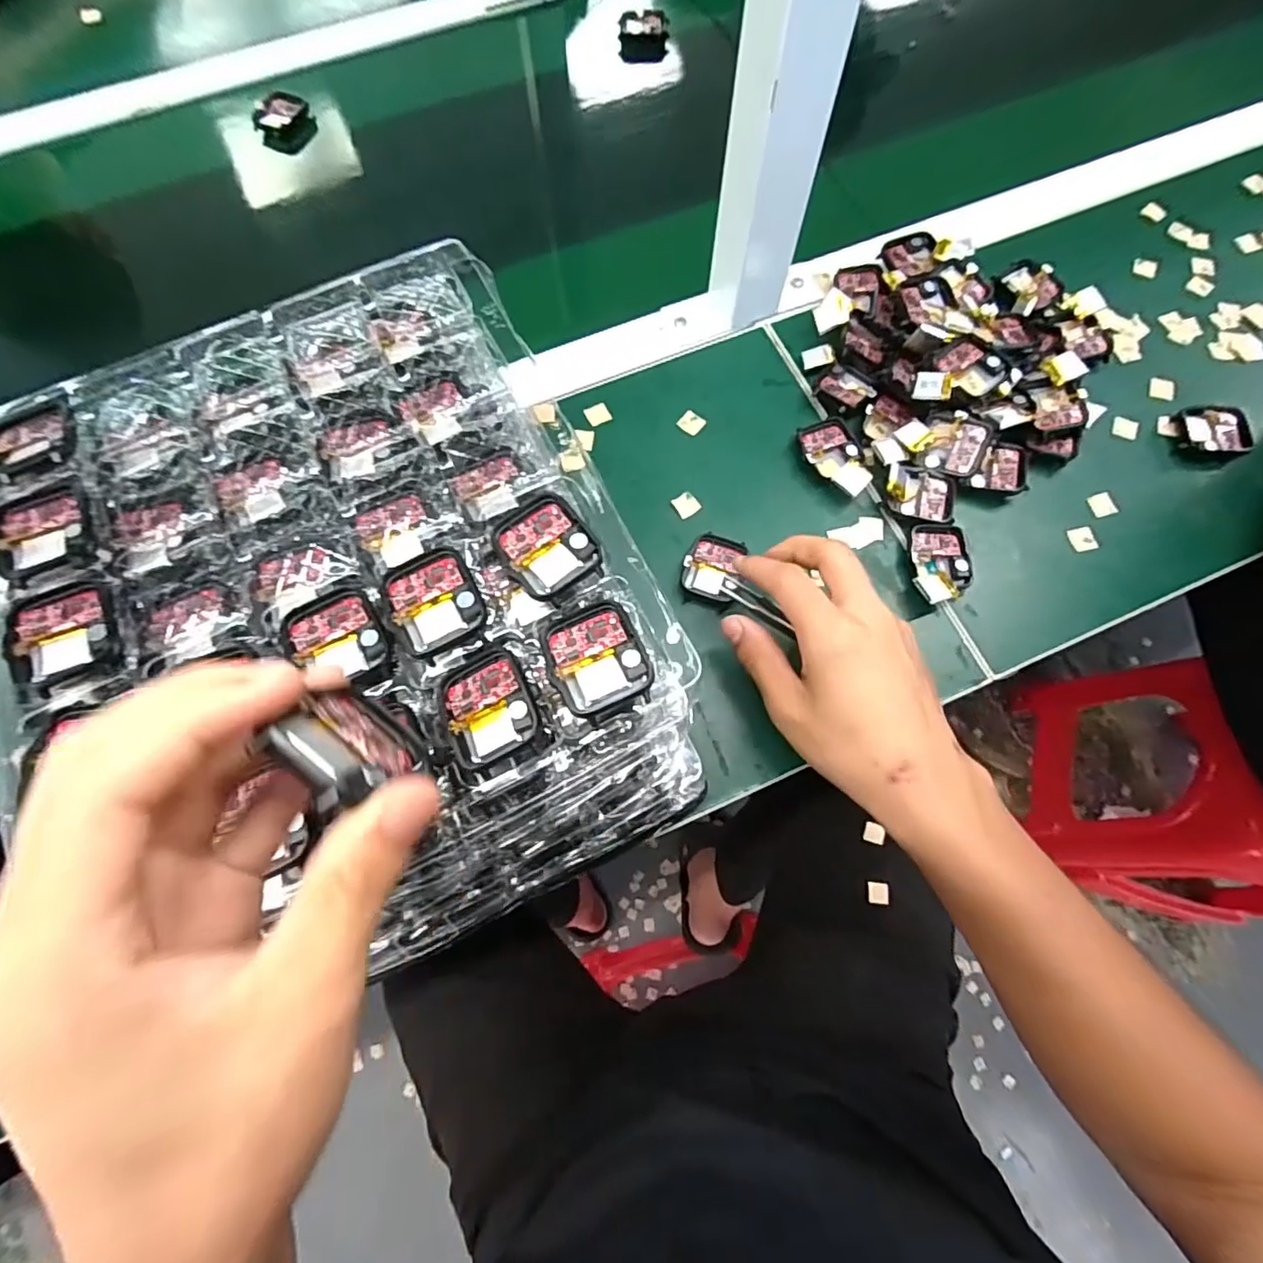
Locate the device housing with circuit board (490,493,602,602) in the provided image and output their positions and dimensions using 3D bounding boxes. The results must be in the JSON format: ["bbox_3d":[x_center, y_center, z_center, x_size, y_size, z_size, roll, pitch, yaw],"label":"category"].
[{"bbox_3d":[-0.036,-0.037,0.253,0.037,0.005,0.046,-32,75,-9],"label":"device housing with circuit board"}]

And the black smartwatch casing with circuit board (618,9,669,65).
[{"bbox_3d":[0.012,-0.573,0.565,0.046,0.034,0.023,3,72,1],"label":"black smartwatch casing with circuit board"}]

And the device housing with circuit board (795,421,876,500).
[{"bbox_3d":[0.139,-0.117,0.401,0.037,0.014,0.060,-19,75,-4],"label":"device housing with circuit board"}]

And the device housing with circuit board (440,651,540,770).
[{"bbox_3d":[-0.058,0.030,0.236,0.035,0.010,0.042,-23,73,-7],"label":"device housing with circuit board"}]

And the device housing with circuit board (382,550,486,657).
[{"bbox_3d":[-0.083,-0.014,0.248,0.036,0.004,0.041,-26,74,-8],"label":"device housing with circuit board"}]

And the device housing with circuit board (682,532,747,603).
[{"bbox_3d":[0.052,-0.041,0.375,0.036,0.007,0.043,13,75,5],"label":"device housing with circuit board"}]

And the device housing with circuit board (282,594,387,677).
[{"bbox_3d":[-0.124,0.001,0.249,0.036,0.007,0.042,-32,75,-10],"label":"device housing with circuit board"}]

